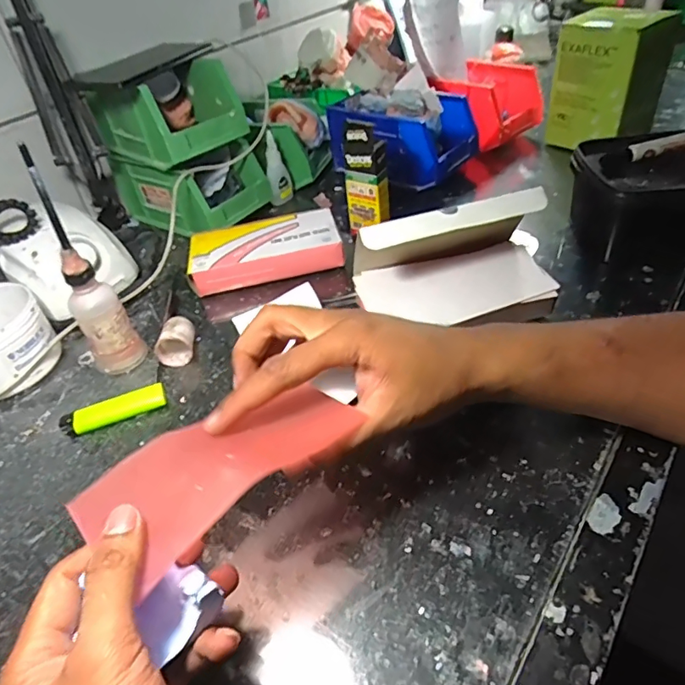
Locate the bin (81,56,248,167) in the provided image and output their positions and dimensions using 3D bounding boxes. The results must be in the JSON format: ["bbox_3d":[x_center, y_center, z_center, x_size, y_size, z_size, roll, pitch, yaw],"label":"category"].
[{"bbox_3d":[-0.194,-0.253,0.567,0.171,0.084,0.099,26,53,31],"label":"bin"}]

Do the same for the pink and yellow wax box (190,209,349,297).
[{"bbox_3d":[-0.080,-0.095,0.534,0.153,0.034,0.089,-11,41,-3],"label":"pink and yellow wax box"}]

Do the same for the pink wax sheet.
[{"bbox_3d":[-0.063,0.059,0.263,0.137,0.015,0.071,-33,47,-25],"label":"pink wax sheet"}]

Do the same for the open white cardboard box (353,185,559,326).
[{"bbox_3d":[0.089,-0.063,0.409,0.149,0.093,0.081,-8,41,0],"label":"open white cardboard box"}]

